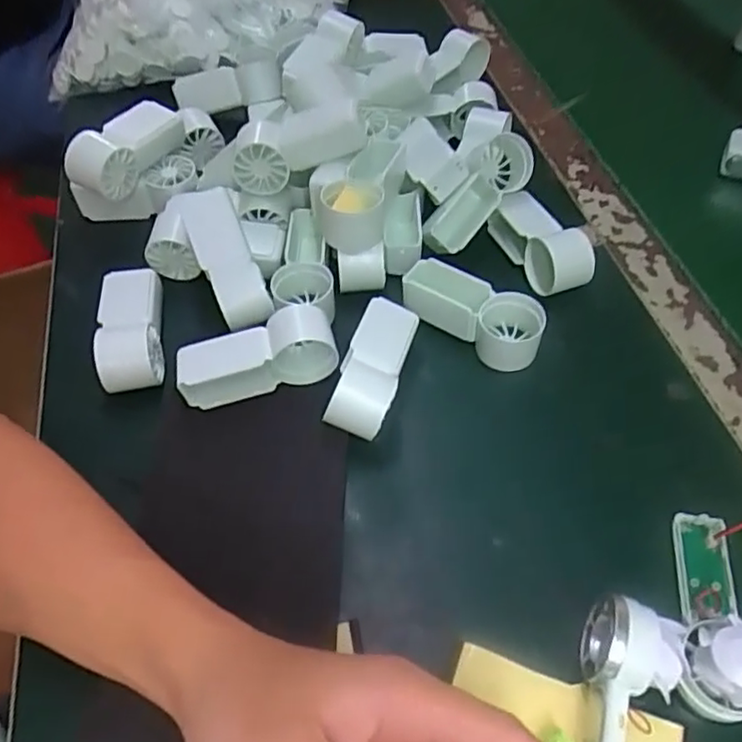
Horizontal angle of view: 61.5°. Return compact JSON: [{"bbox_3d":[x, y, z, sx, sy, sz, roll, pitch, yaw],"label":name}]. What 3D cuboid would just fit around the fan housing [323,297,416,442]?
[{"bbox_3d":[0.004,-0.001,0.378,0.033,0.040,0.090,16,56,11],"label":"fan housing"}]

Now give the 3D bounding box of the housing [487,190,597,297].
[{"bbox_3d":[0.118,-0.087,0.442,0.046,0.039,0.076,-19,55,-12],"label":"housing"}]

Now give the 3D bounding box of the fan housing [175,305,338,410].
[{"bbox_3d":[-0.069,-0.007,0.380,0.093,0.045,0.035,-14,56,-10],"label":"fan housing"}]

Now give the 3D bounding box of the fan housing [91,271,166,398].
[{"bbox_3d":[-0.155,-0.027,0.409,0.039,0.038,0.091,-8,54,-5],"label":"fan housing"}]

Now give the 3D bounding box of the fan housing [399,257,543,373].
[{"bbox_3d":[0.064,-0.035,0.406,0.095,0.039,0.041,22,57,16],"label":"fan housing"}]

